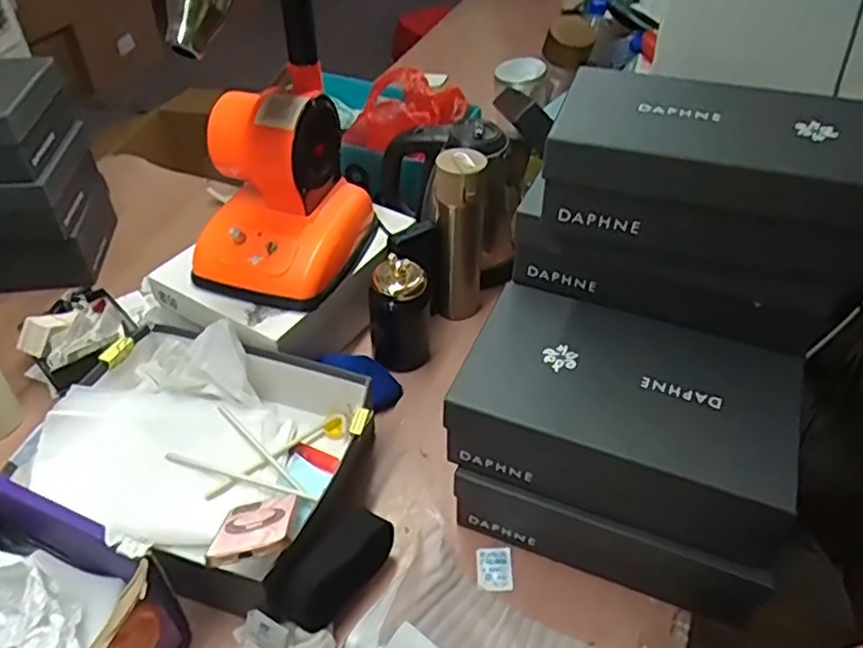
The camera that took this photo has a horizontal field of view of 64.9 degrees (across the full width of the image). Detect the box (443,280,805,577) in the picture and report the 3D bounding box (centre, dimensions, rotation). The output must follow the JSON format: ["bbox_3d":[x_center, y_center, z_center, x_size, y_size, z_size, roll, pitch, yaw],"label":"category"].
[{"bbox_3d":[0.184,0.088,0.654,0.299,0.102,0.169,17,46,16],"label":"box"}]

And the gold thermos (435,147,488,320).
[{"bbox_3d":[0.037,-0.111,0.909,0.064,0.243,0.057,1,44,1],"label":"gold thermos"}]

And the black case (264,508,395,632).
[{"bbox_3d":[-0.097,0.237,0.666,0.057,0.057,0.133,29,51,27],"label":"black case"}]

